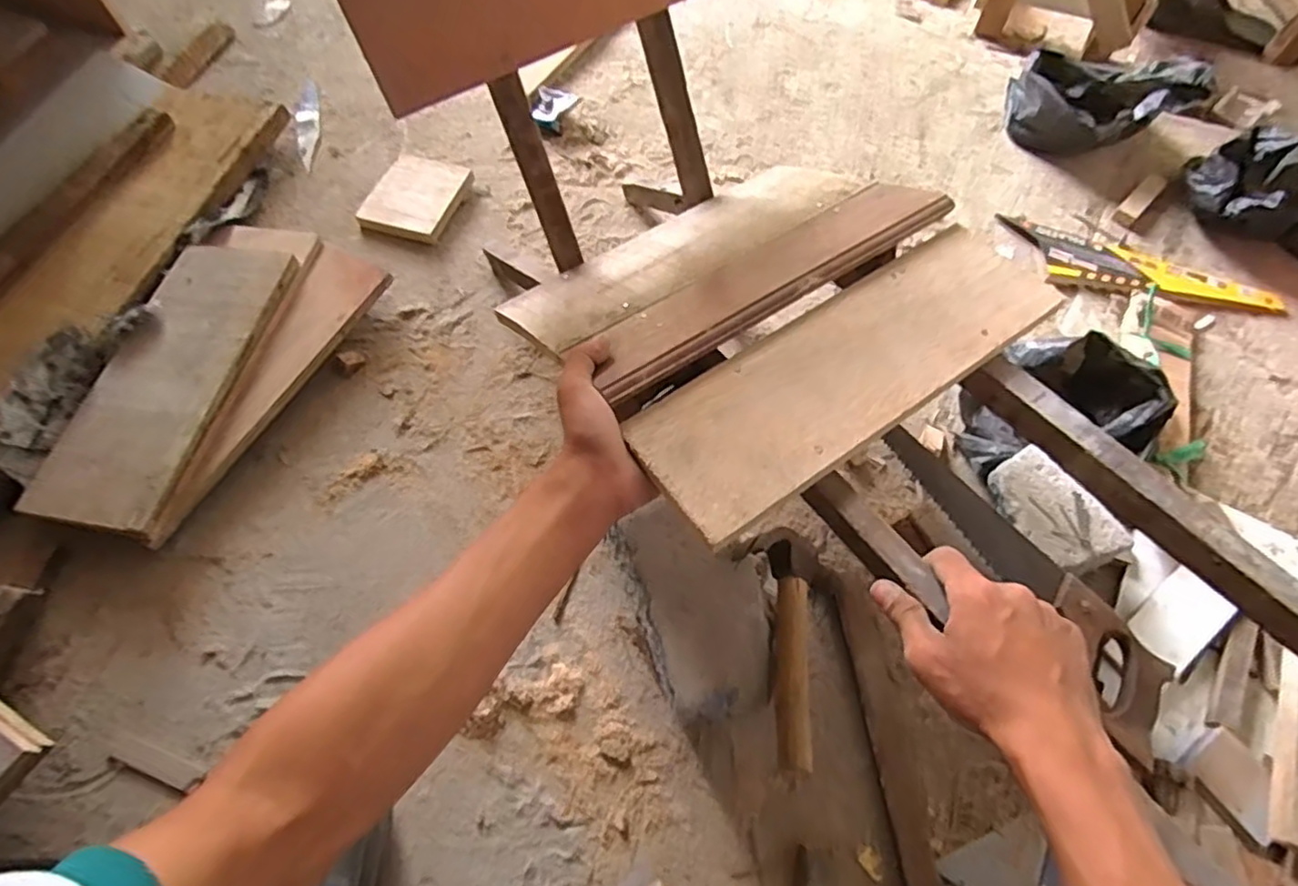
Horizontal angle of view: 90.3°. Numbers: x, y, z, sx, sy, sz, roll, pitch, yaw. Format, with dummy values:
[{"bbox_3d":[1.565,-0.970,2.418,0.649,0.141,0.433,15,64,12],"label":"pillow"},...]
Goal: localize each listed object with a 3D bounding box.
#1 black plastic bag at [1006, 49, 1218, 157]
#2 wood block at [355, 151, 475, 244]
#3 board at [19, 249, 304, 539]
[{"bbox_3d":[0.642,-0.490,0.927,0.211,0.133,0.163,12,64,4],"label":"black plastic bag"},{"bbox_3d":[-0.316,-0.339,0.886,0.118,0.026,0.144,15,65,5],"label":"wood block"},{"bbox_3d":[-0.526,-0.079,0.703,0.144,0.023,0.352,11,64,3],"label":"board"}]

